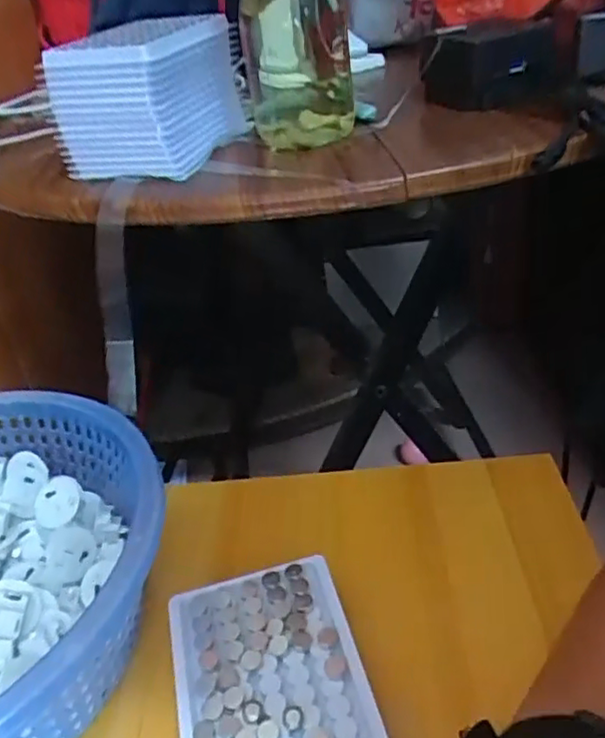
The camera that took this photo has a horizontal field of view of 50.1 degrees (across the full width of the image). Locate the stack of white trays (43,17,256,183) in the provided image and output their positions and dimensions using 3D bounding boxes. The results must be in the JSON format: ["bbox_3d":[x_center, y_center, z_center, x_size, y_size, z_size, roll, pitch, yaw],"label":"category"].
[{"bbox_3d":[-0.108,-0.204,0.476,0.097,0.082,0.124,7,36,21],"label":"stack of white trays"}]

